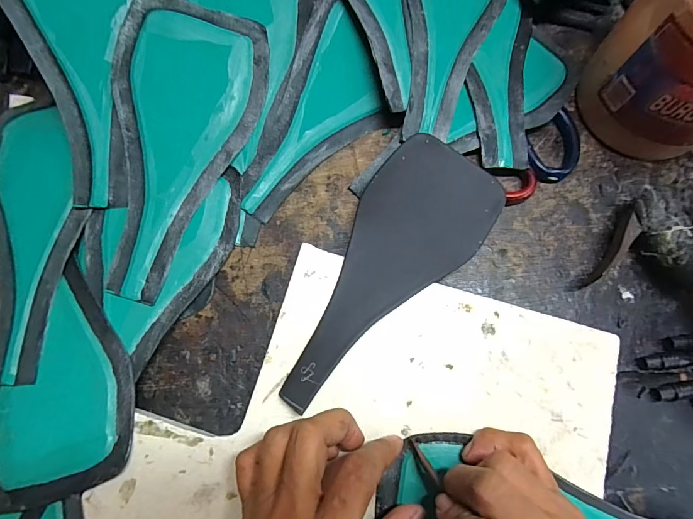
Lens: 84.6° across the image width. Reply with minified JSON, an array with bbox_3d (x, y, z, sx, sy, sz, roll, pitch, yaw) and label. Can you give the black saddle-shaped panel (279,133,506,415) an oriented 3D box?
[{"bbox_3d":[0.038,0.007,0.257,0.090,0.009,0.207,25,77,6],"label":"black saddle-shaped panel"}]

